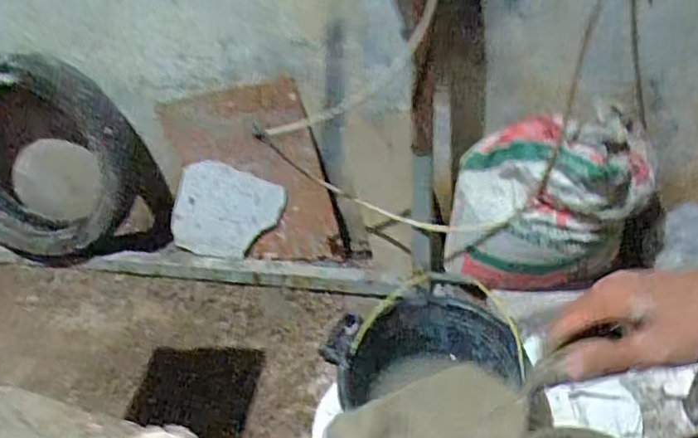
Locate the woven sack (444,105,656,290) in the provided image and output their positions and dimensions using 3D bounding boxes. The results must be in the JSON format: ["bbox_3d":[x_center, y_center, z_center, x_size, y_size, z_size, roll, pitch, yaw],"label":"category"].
[{"bbox_3d":[0.353,-0.032,1.099,0.324,0.327,0.196,10,40,19],"label":"woven sack"}]

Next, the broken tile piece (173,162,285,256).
[{"bbox_3d":[-0.304,-0.011,1.423,0.230,0.249,0.025,28,19,-4],"label":"broken tile piece"}]

